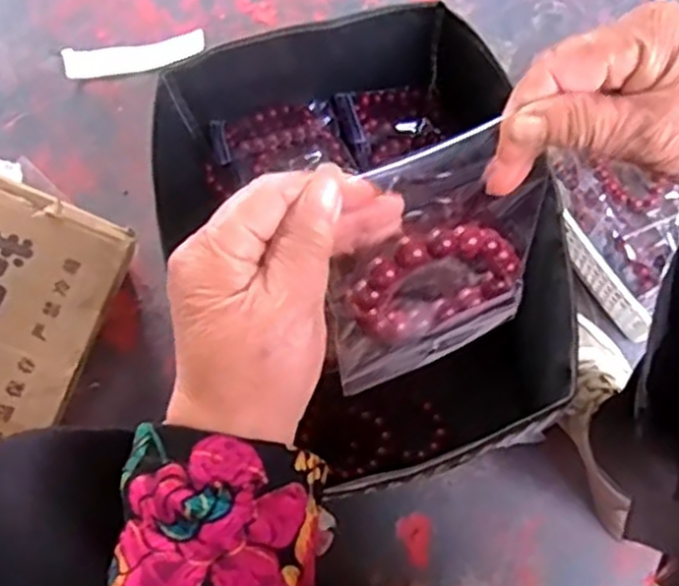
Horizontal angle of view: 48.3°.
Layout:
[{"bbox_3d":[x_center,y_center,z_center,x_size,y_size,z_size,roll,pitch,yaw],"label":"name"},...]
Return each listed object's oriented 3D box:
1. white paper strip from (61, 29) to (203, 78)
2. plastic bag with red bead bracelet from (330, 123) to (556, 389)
[{"bbox_3d":[-0.250,-0.293,0.929,0.171,0.017,0.036,-9,71,0],"label":"white paper strip"},{"bbox_3d":[0.046,-0.010,0.366,0.107,0.170,0.021,-21,57,-7],"label":"plastic bag with red bead bracelet"}]

